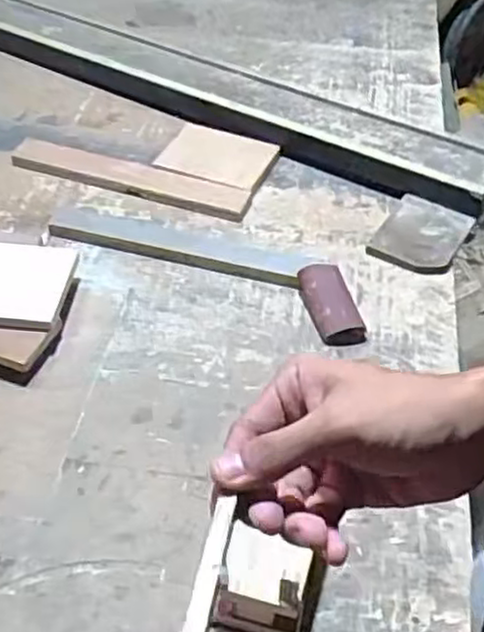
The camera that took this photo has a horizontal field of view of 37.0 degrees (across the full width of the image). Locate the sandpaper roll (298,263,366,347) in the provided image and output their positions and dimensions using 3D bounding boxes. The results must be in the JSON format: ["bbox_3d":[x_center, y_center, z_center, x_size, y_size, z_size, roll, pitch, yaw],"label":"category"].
[{"bbox_3d":[0.110,-0.018,0.894,0.053,0.051,0.114,-10,49,-12],"label":"sandpaper roll"}]

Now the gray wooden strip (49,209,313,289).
[{"bbox_3d":[-0.093,-0.098,0.975,0.351,0.012,0.069,12,48,11],"label":"gray wooden strip"}]

